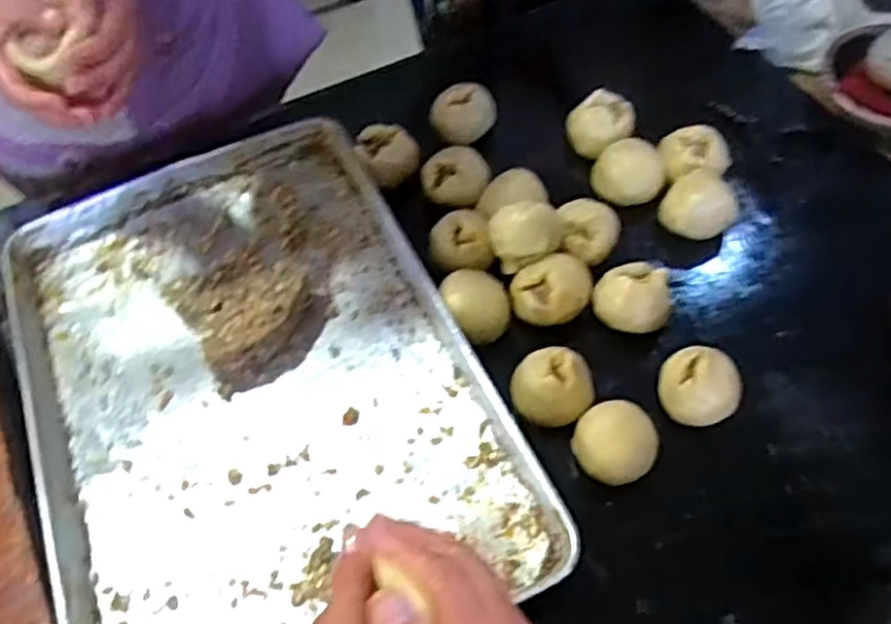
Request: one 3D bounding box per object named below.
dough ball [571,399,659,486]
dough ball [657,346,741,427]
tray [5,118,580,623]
[{"bbox_3d":[0.154,0.119,0.661,0.074,0.041,0.068,-1,56,2],"label":"dough ball"},{"bbox_3d":[0.238,0.071,0.686,0.072,0.058,0.068,17,60,13],"label":"dough ball"},{"bbox_3d":[-0.194,0.063,0.726,0.403,0.059,0.612,-22,58,-12],"label":"tray"}]

